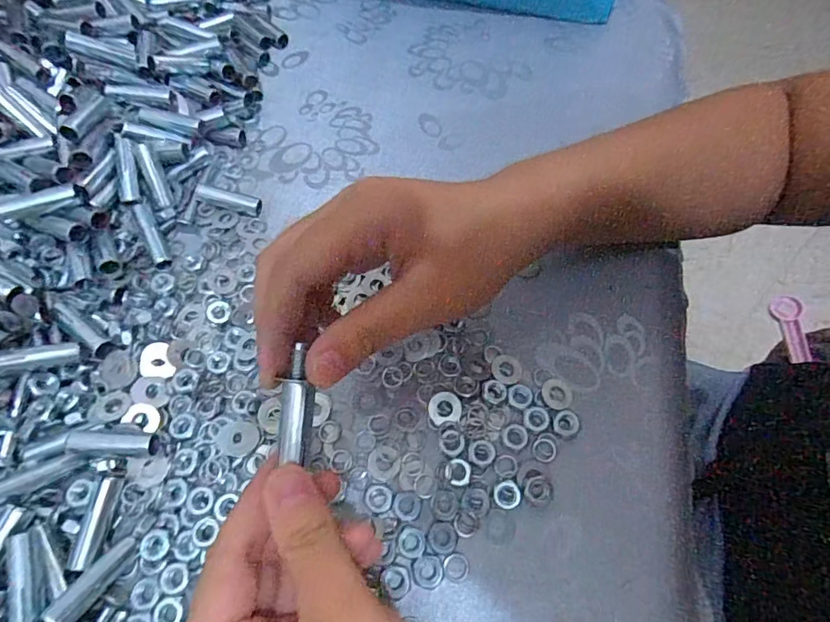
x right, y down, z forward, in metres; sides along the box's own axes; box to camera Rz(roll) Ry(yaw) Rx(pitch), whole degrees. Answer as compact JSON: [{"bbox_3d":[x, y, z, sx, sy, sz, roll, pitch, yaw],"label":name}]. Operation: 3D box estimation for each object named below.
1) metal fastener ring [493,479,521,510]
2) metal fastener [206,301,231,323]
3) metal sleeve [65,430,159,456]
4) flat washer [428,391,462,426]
[{"bbox_3d":[0.043,0.086,0.232,0.012,0.004,0.013,-1,63,1],"label":"metal fastener ring"},{"bbox_3d":[-0.110,0.001,0.276,0.012,0.005,0.012,-1,63,1],"label":"metal fastener"},{"bbox_3d":[-0.142,0.063,0.235,0.038,0.014,0.011,1,63,2],"label":"metal sleeve"},{"bbox_3d":[0.015,0.049,0.250,0.016,0.004,0.015,-12,79,3],"label":"flat washer"}]

